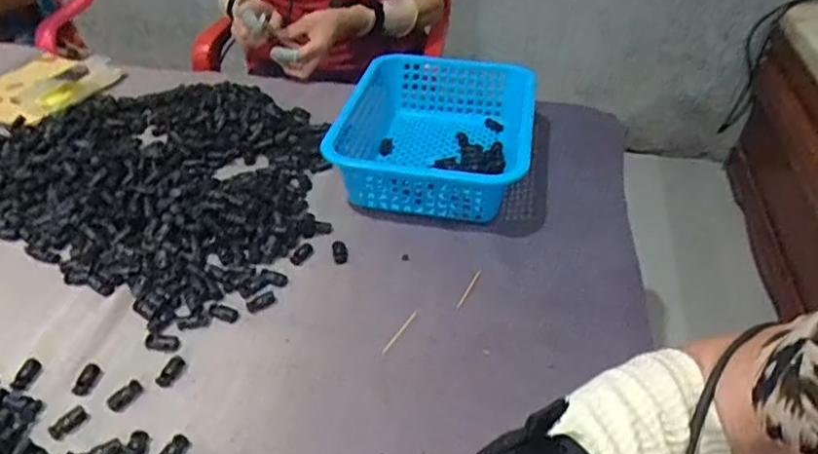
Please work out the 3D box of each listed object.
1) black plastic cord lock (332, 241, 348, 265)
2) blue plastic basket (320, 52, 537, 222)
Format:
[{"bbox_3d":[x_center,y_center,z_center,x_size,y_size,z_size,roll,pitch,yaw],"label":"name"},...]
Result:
[{"bbox_3d":[-0.070,0.026,0.655,0.015,0.011,0.025,-5,38,-9],"label":"black plastic cord lock"},{"bbox_3d":[0.026,-0.113,0.774,0.230,0.080,0.277,7,37,7],"label":"blue plastic basket"}]

